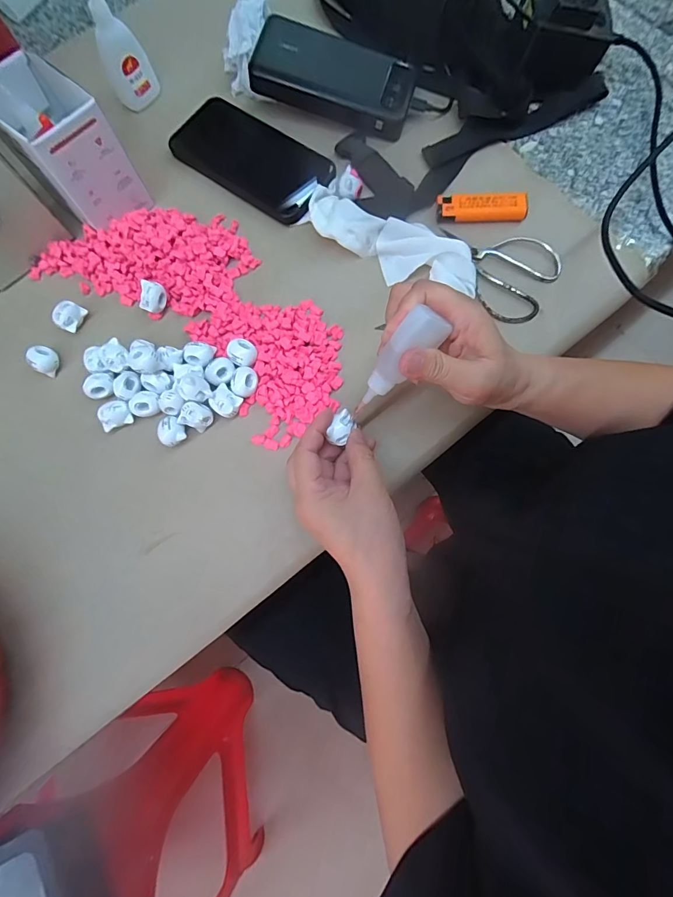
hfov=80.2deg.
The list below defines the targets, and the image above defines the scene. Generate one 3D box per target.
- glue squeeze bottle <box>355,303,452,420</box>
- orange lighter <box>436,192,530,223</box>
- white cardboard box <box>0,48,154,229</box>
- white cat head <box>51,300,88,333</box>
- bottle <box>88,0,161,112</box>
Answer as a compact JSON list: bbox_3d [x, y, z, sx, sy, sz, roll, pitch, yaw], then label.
[{"bbox_3d":[0.038,-0.054,0.267,0.021,0.086,0.024,48,42,12],"label":"glue squeeze bottle"},{"bbox_3d":[0.134,-0.224,0.369,0.080,0.013,0.023,4,77,3],"label":"orange lighter"},{"bbox_3d":[-0.237,-0.262,0.351,0.076,0.088,0.092,-41,78,-7],"label":"white cardboard box"},{"bbox_3d":[-0.242,-0.120,0.360,0.018,0.015,0.025,25,79,8],"label":"white cat head"},{"bbox_3d":[-0.210,-0.387,0.390,0.043,0.082,0.025,-40,78,-8],"label":"bottle"}]

